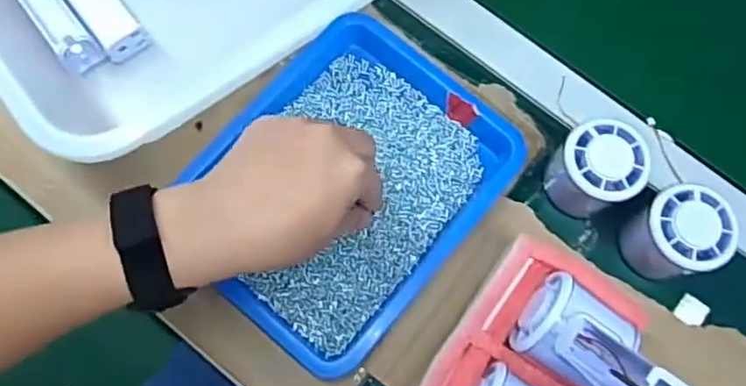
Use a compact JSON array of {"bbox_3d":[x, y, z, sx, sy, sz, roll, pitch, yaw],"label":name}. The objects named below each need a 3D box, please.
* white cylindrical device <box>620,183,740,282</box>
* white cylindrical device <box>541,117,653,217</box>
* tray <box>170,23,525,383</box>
[{"bbox_3d":[0.207,0.028,0.435,0.055,0.059,0.054,1,75,-3],"label":"white cylindrical device"},{"bbox_3d":[0.154,-0.017,0.443,0.055,0.052,0.057,1,75,-3],"label":"white cylindrical device"},{"bbox_3d":[-0.019,-0.008,0.449,0.183,0.026,0.222,39,79,7],"label":"tray"}]

